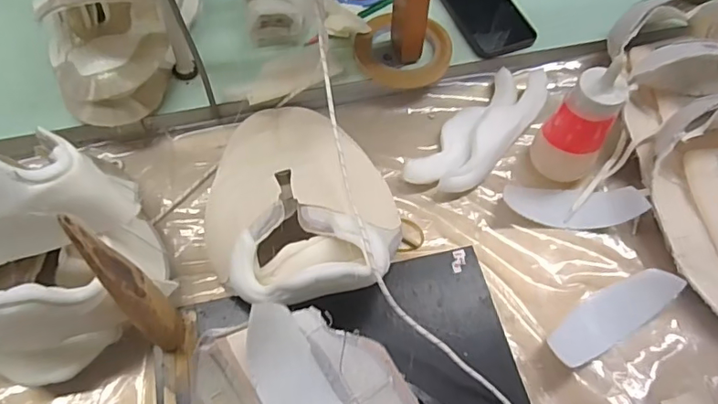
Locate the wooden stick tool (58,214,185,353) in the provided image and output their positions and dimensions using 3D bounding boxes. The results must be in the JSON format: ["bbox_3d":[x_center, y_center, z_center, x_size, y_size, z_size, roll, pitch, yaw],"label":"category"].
[{"bbox_3d":[-0.159,0.065,0.377,0.026,0.200,0.043,-36,68,-19],"label":"wooden stick tool"}]

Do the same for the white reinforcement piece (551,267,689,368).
[{"bbox_3d":[0.229,0.102,0.479,0.136,0.025,0.044,-28,65,-16],"label":"white reinforcement piece"}]

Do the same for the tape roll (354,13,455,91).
[{"bbox_3d":[0.052,-0.179,0.629,0.113,0.026,0.092,1,61,-1],"label":"tape roll"}]

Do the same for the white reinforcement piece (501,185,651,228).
[{"bbox_3d":[0.217,0.001,0.545,0.134,0.043,0.042,1,61,-1],"label":"white reinforcement piece"}]

